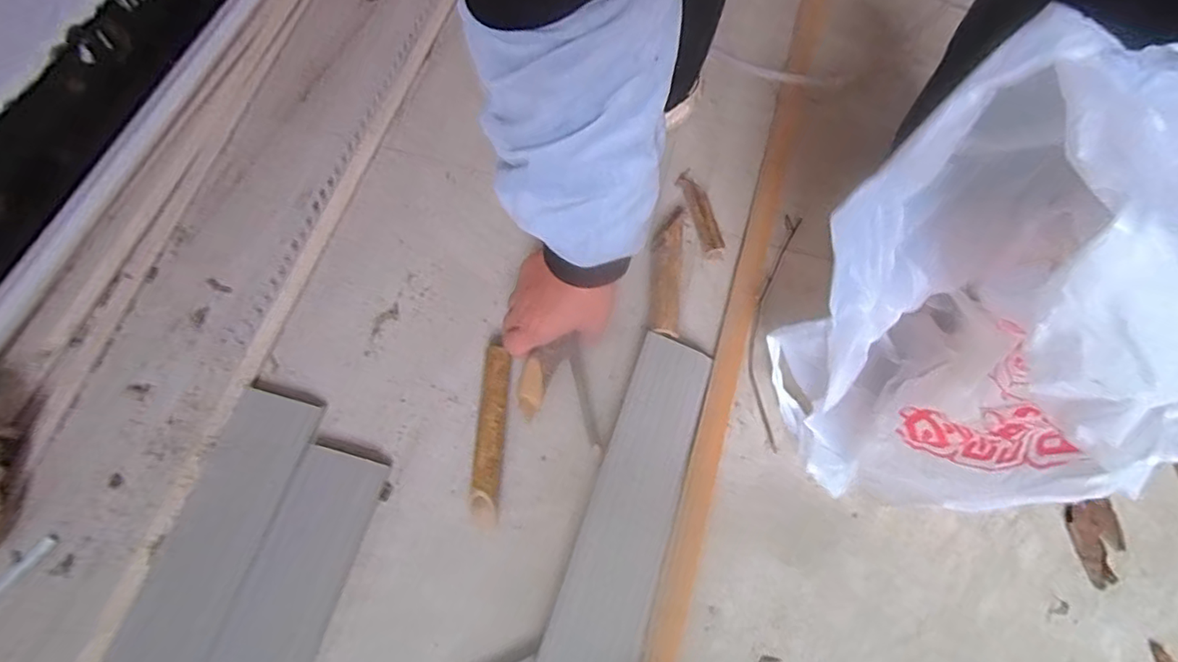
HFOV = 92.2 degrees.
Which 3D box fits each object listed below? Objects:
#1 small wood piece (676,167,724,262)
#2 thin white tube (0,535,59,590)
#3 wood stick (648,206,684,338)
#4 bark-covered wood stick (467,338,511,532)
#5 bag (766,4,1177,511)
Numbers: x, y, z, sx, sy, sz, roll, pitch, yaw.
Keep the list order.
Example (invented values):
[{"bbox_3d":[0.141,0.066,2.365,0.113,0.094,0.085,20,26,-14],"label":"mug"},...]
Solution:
[{"bbox_3d":[0.120,-0.124,0.613,0.024,0.019,0.107,-14,69,-9],"label":"small wood piece"},{"bbox_3d":[-0.471,0.202,0.456,0.010,0.004,0.088,36,70,11],"label":"thin white tube"},{"bbox_3d":[0.078,-0.060,0.581,0.029,0.022,0.144,6,67,0],"label":"wood stick"},{"bbox_3d":[-0.088,0.092,0.508,0.024,0.032,0.154,4,67,-1],"label":"bark-covered wood stick"},{"bbox_3d":[0.255,-0.003,0.366,0.177,0.345,0.207,-28,71,-7],"label":"bag"}]

